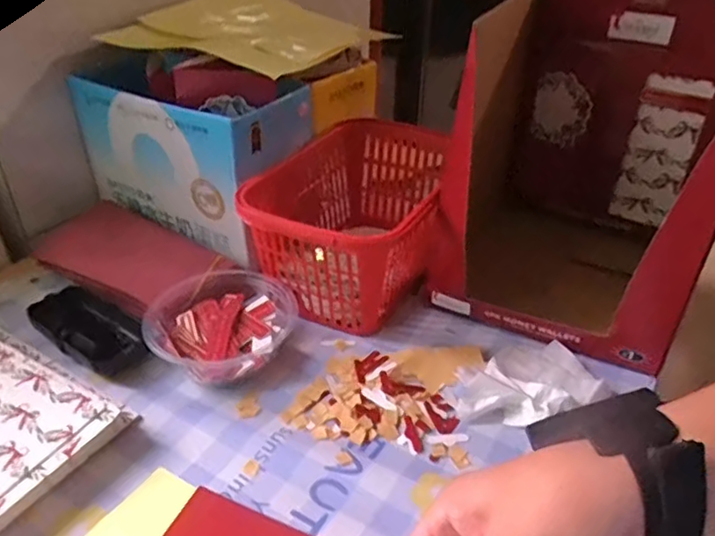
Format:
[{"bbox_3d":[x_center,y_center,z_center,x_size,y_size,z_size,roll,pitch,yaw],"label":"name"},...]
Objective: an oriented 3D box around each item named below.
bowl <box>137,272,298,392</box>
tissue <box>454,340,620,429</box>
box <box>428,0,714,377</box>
[{"bbox_3d":[-0.110,0.049,0.476,0.110,0.039,0.104,1,34,0],"label":"bowl"},{"bbox_3d":[0.127,0.088,0.453,0.115,0.023,0.071,-10,35,-15],"label":"tissue"},{"bbox_3d":[0.193,-0.096,0.531,0.216,0.247,0.256,15,37,20],"label":"box"}]

